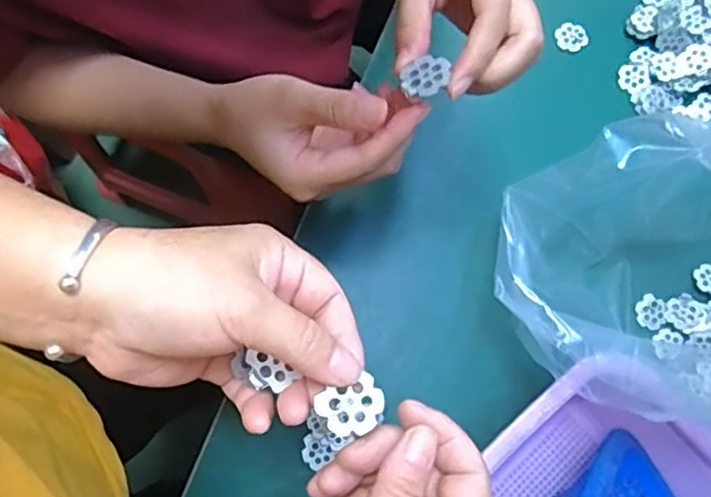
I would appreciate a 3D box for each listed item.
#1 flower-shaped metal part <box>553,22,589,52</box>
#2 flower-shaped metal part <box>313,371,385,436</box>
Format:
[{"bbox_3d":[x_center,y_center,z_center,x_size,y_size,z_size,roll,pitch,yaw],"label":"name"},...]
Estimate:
[{"bbox_3d":[0.186,-0.182,0.541,0.029,0.006,0.026,-43,83,-8],"label":"flower-shaped metal part"},{"bbox_3d":[-0.001,0.064,0.254,0.026,0.004,0.022,-32,82,-7],"label":"flower-shaped metal part"}]

